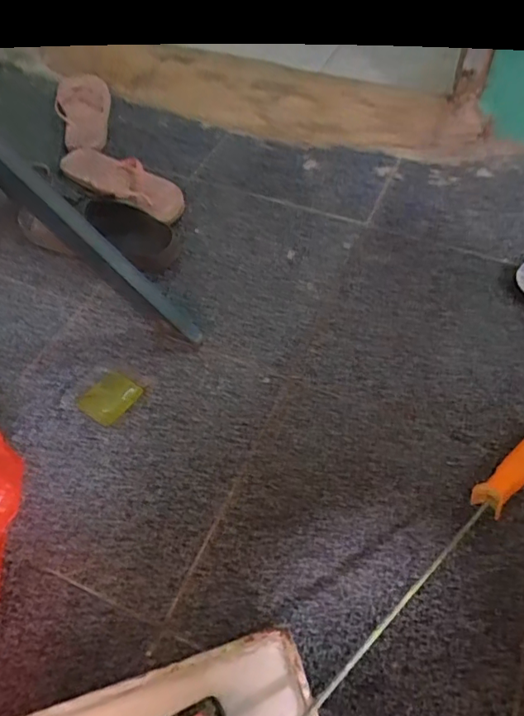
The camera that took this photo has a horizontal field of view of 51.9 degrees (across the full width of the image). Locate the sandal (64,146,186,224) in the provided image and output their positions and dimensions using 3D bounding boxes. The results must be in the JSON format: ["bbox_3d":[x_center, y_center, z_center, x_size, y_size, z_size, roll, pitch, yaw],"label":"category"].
[{"bbox_3d":[-0.237,-0.289,0.871,0.270,0.033,0.089,31,59,22],"label":"sandal"}]

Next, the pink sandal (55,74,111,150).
[{"bbox_3d":[-0.328,-0.455,0.992,0.095,0.033,0.222,-11,54,-7],"label":"pink sandal"}]

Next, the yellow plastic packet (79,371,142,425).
[{"bbox_3d":[-0.181,0.047,0.645,0.052,0.004,0.063,28,58,20],"label":"yellow plastic packet"}]

